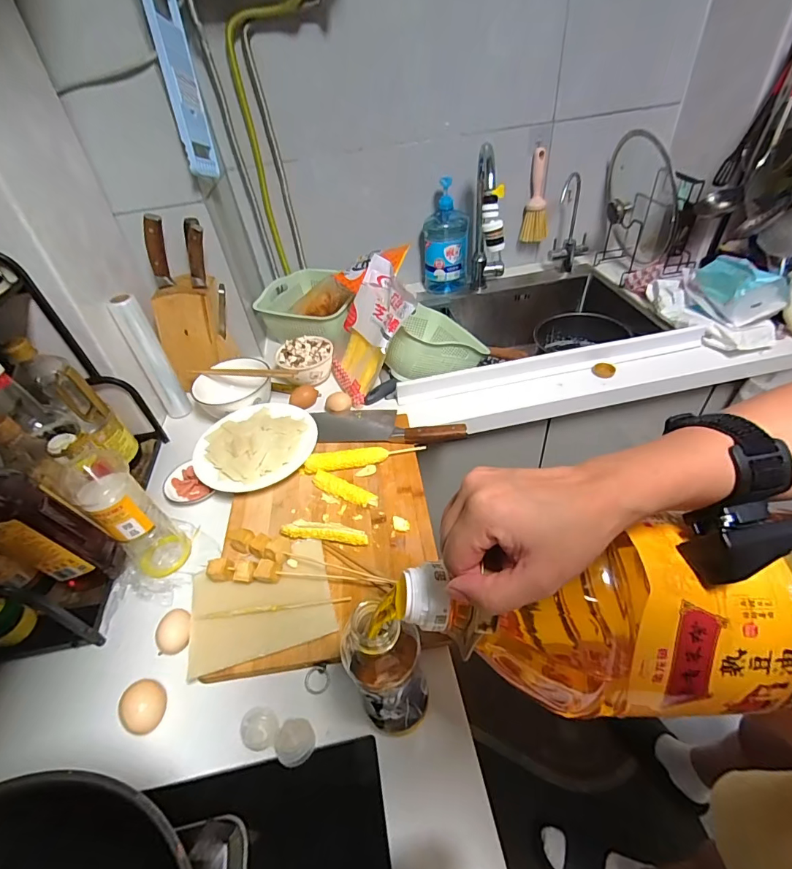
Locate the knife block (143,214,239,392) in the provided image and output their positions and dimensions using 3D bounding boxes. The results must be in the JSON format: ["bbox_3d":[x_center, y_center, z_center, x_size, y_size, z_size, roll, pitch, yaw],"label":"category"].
[{"bbox_3d":[-0.414,-0.256,0.835,0.149,0.286,0.089,-30,48,-22],"label":"knife block"}]

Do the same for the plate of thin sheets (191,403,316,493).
[{"bbox_3d":[-0.241,0.017,0.740,0.206,0.038,0.180,-21,45,-13],"label":"plate of thin sheets"}]

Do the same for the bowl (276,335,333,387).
[{"bbox_3d":[-0.188,-0.155,0.906,0.113,0.065,0.104,-4,43,4],"label":"bowl"}]

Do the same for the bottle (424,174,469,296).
[{"bbox_3d":[0.128,-0.504,1.111,0.113,0.269,0.089,-1,44,7],"label":"bottle"}]

